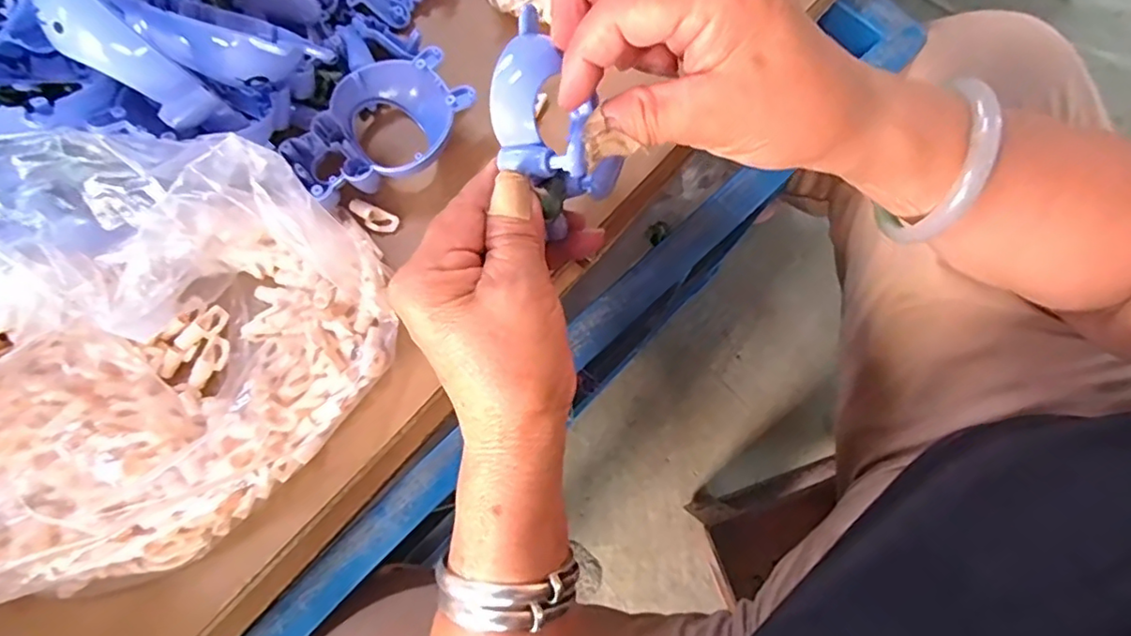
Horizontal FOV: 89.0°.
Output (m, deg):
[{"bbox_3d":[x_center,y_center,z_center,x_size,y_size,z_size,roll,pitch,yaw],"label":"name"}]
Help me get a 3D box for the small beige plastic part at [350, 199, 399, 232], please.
[{"bbox_3d":[-0.097,-0.051,0.290,0.026,0.004,0.012,26,77,-9],"label":"small beige plastic part"}]

